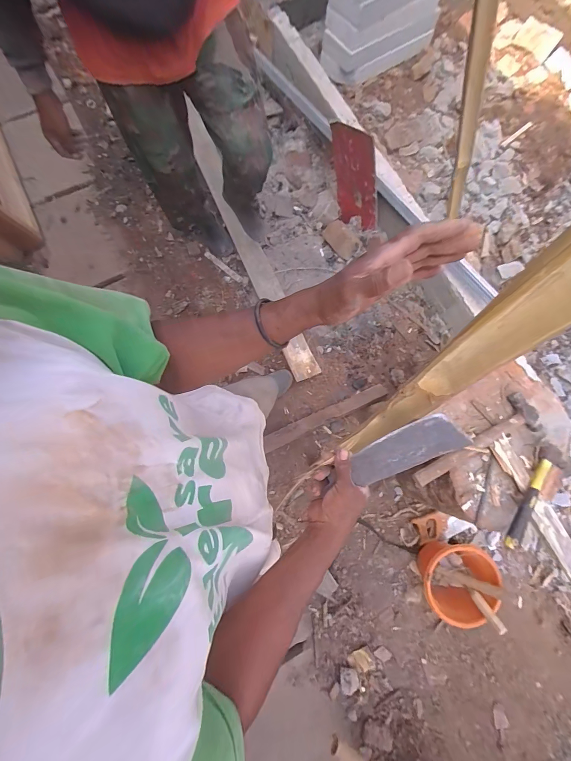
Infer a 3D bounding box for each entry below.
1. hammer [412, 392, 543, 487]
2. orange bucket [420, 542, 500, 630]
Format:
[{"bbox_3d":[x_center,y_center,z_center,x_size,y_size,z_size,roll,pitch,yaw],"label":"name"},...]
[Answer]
[{"bbox_3d":[0.453,0.154,0.725,0.332,0.059,0.095,-31,80,-8],"label":"hammer"},{"bbox_3d":[0.584,0.707,1.088,0.226,0.199,0.248,0,77,-2],"label":"orange bucket"}]

